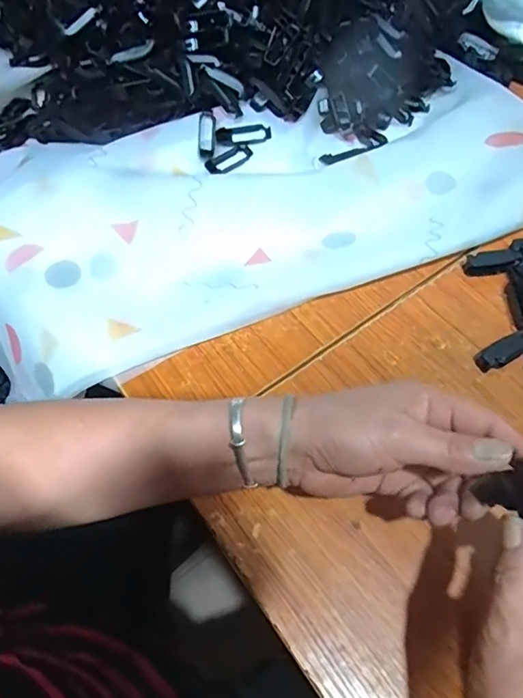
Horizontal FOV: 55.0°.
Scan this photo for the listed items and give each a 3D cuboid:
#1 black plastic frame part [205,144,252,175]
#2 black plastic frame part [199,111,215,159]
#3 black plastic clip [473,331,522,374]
[{"bbox_3d":[-0.035,-0.193,0.517,0.021,0.013,0.060,36,56,20],"label":"black plastic frame part"},{"bbox_3d":[-0.057,-0.220,0.522,0.016,0.008,0.058,0,76,2],"label":"black plastic frame part"},{"bbox_3d":[0.200,0.003,0.416,0.046,0.017,0.019,-29,64,1],"label":"black plastic clip"}]

